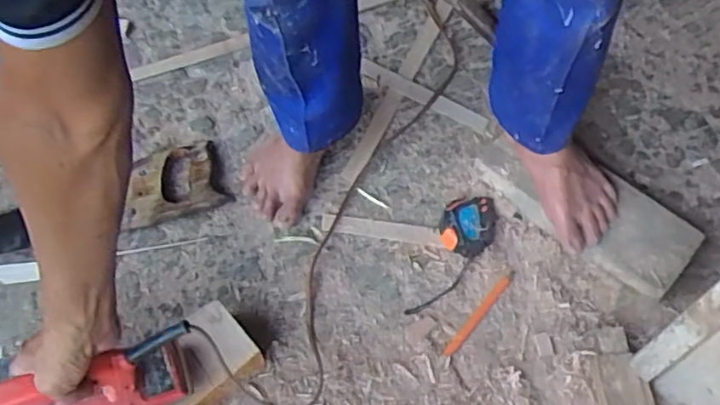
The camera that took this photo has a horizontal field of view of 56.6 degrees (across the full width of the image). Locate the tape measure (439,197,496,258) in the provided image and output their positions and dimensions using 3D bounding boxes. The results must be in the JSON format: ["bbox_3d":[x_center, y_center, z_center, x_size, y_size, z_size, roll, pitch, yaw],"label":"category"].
[{"bbox_3d":[0.156,0.034,0.962,0.083,0.035,0.094,3,60,-1],"label":"tape measure"}]

